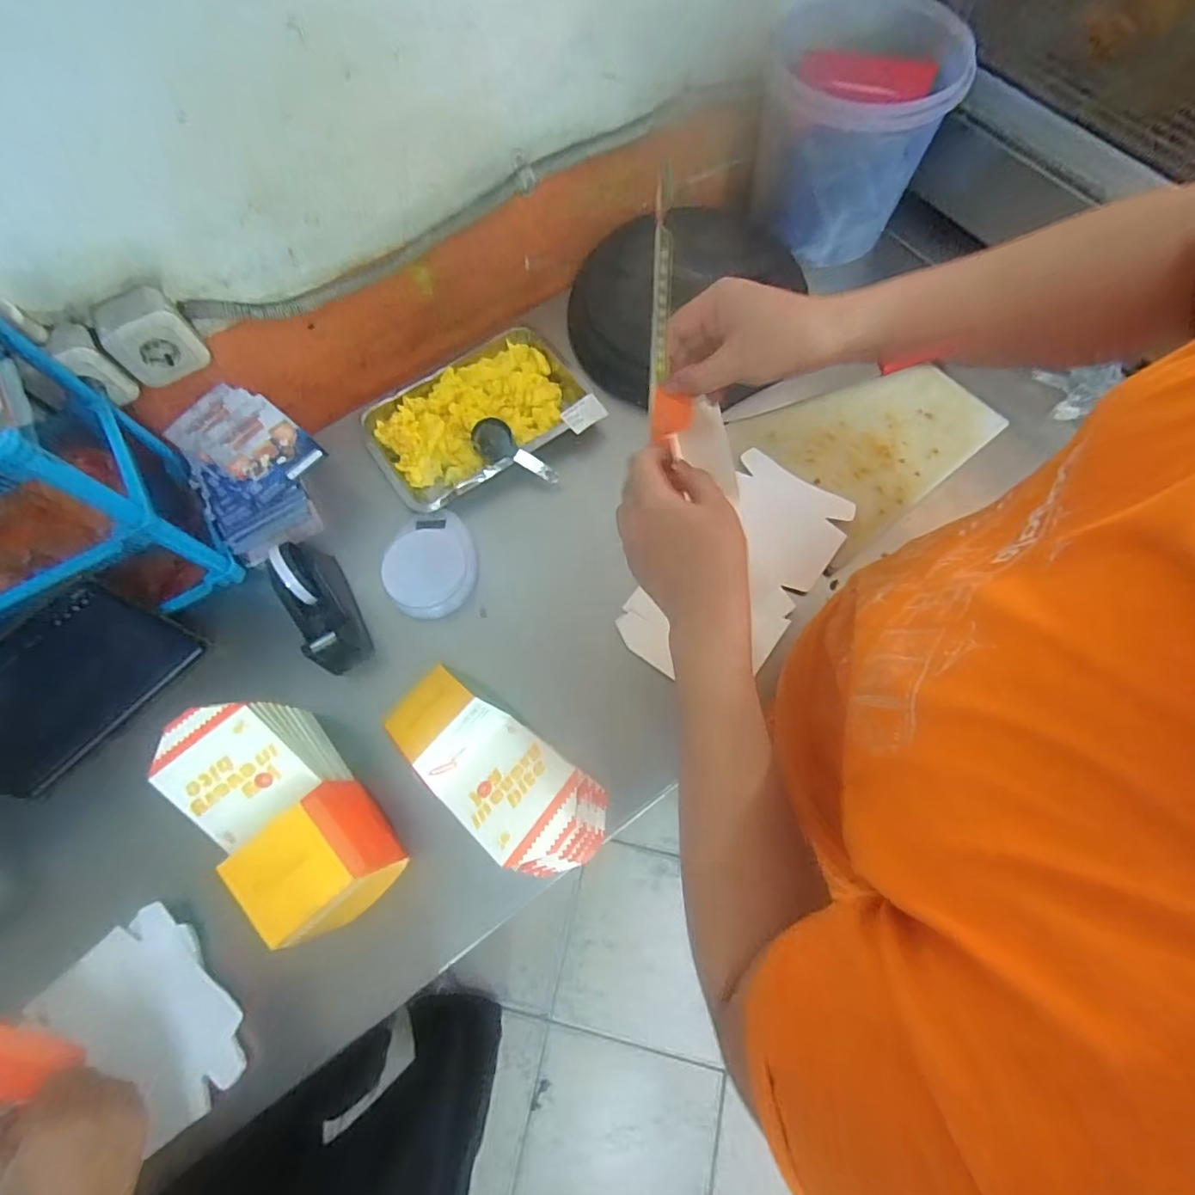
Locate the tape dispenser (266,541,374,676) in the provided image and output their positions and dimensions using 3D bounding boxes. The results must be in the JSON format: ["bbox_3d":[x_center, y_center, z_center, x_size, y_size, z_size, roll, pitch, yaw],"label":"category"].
[{"bbox_3d":[-0.345,0.005,0.694,0.059,0.104,0.163,-25,71,-7],"label":"tape dispenser"}]

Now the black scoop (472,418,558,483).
[{"bbox_3d":[-0.116,-0.201,0.775,0.131,0.032,0.054,30,73,-7],"label":"black scoop"}]

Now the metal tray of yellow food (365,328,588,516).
[{"bbox_3d":[-0.177,-0.267,0.794,0.295,0.050,0.211,-33,72,-9],"label":"metal tray of yellow food"}]

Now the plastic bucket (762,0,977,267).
[{"bbox_3d":[0.366,-0.683,0.828,0.250,0.219,0.266,8,71,5],"label":"plastic bucket"}]

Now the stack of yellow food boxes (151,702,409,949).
[{"bbox_3d":[-0.322,0.222,0.568,0.112,0.129,0.241,-38,73,-11],"label":"stack of yellow food boxes"}]

